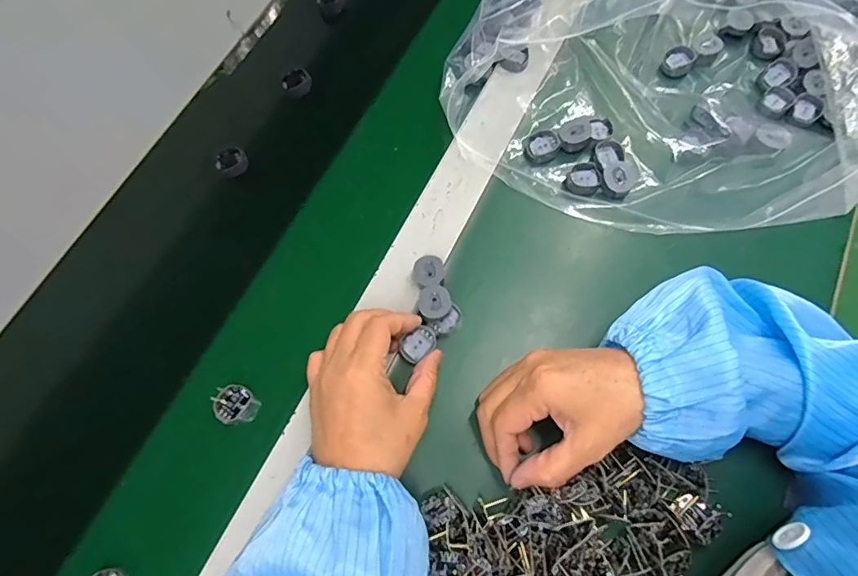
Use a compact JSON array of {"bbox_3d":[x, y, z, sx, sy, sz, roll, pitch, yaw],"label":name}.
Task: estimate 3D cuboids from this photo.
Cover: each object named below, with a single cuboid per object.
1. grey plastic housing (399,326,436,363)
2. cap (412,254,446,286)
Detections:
[{"bbox_3d":[-0.008,0.044,0.373,0.029,0.005,0.020,-38,73,-10],"label":"grey plastic housing"},{"bbox_3d":[0.000,-0.013,0.398,0.025,0.016,0.025,0,70,1],"label":"cap"}]

